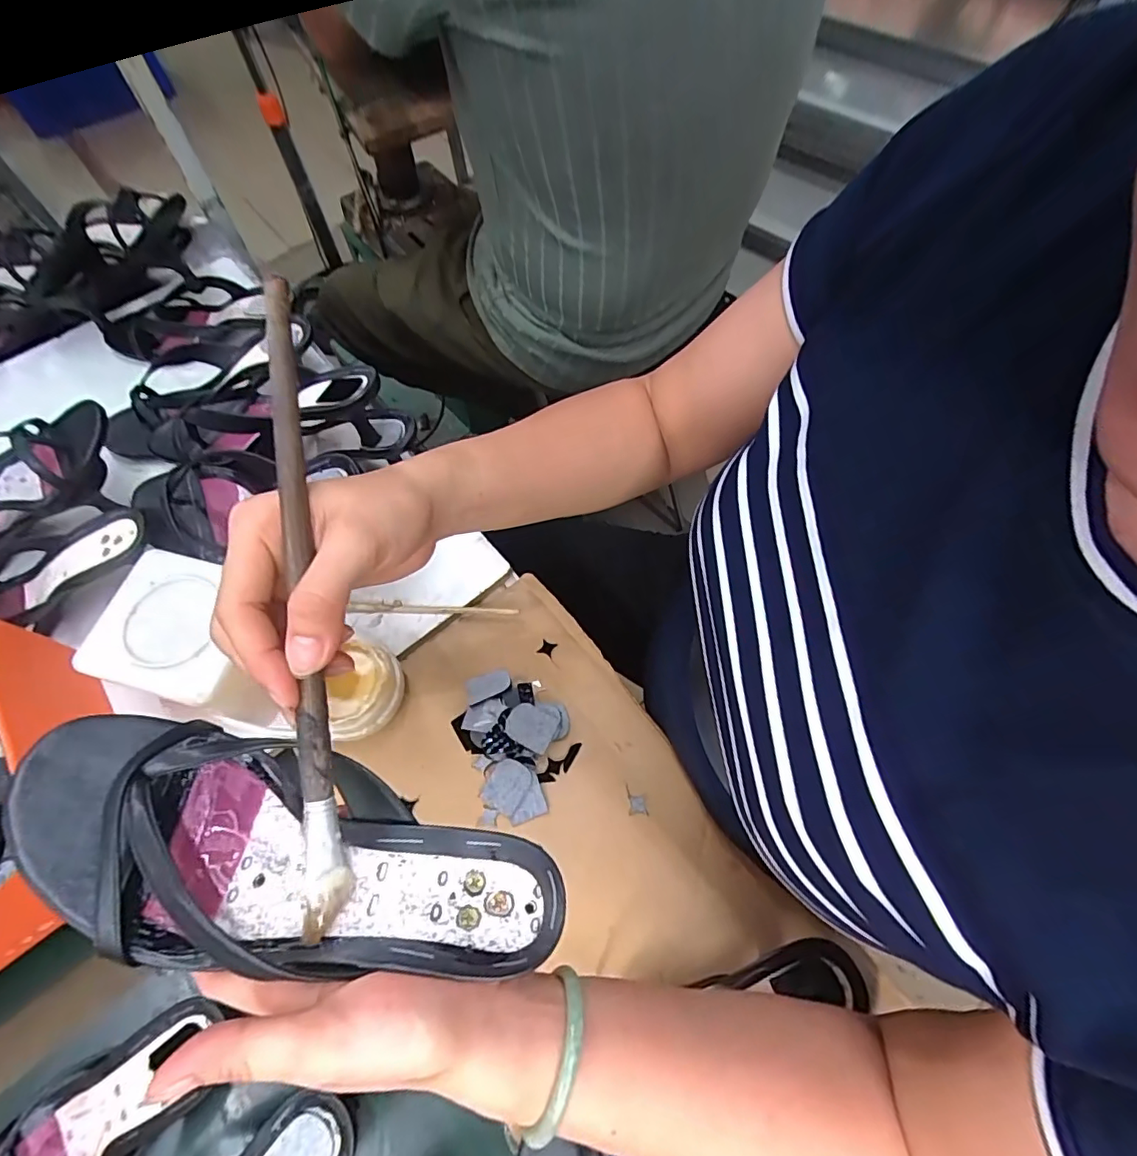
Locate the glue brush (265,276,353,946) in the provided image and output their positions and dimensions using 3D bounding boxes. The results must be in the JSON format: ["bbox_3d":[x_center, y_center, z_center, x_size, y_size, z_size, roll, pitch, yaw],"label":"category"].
[{"bbox_3d":[-0.112,0.013,0.224,0.013,0.012,0.267,-5,90,0],"label":"glue brush"}]

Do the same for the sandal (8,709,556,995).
[{"bbox_3d":[-0.123,0.127,0.242,0.234,0.045,0.087,13,68,1],"label":"sandal"}]

